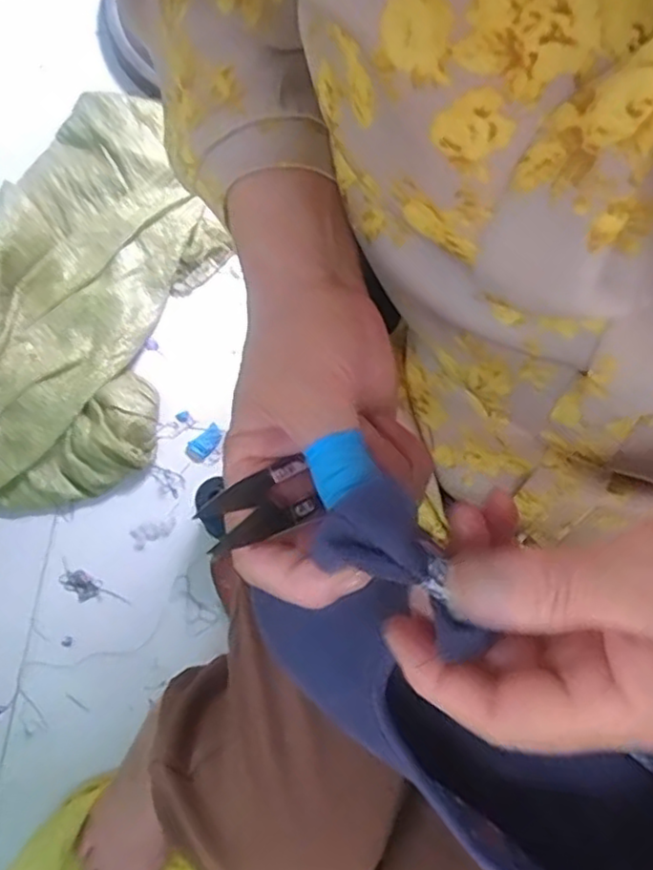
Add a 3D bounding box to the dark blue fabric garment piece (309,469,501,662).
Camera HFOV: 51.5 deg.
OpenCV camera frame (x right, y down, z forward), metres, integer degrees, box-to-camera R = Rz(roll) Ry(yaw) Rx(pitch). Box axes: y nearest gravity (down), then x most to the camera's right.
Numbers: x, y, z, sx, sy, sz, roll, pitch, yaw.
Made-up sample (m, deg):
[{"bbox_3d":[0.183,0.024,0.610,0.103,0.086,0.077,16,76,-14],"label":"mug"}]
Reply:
[{"bbox_3d":[0.025,0.043,0.210,0.030,0.009,0.061,-43,96,-10],"label":"dark blue fabric garment piece"}]

